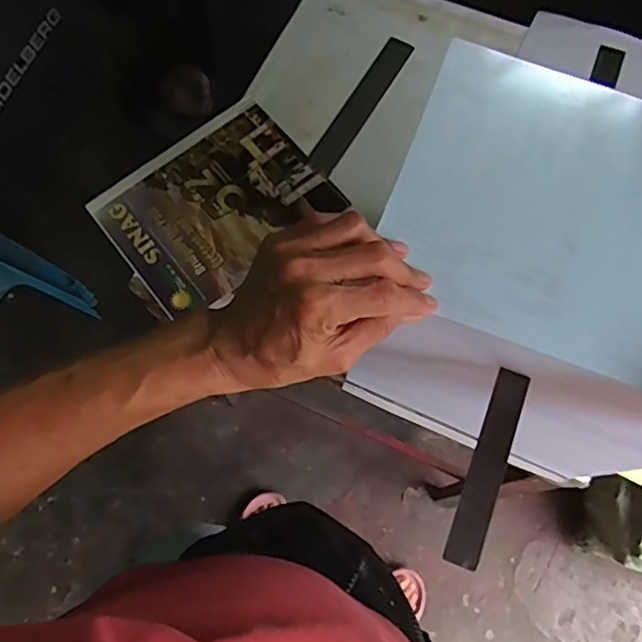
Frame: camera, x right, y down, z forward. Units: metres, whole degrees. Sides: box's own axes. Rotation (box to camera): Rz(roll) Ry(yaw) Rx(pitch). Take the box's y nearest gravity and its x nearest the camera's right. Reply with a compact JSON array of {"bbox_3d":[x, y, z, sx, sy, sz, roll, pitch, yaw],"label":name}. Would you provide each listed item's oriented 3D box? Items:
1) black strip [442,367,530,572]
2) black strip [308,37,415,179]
[{"bbox_3d":[0.113,0.096,0.391,0.022,0.007,0.135,21,70,9],"label":"black strip"},{"bbox_3d":[0.058,-0.311,0.835,0.040,0.004,0.250,29,74,10],"label":"black strip"}]

